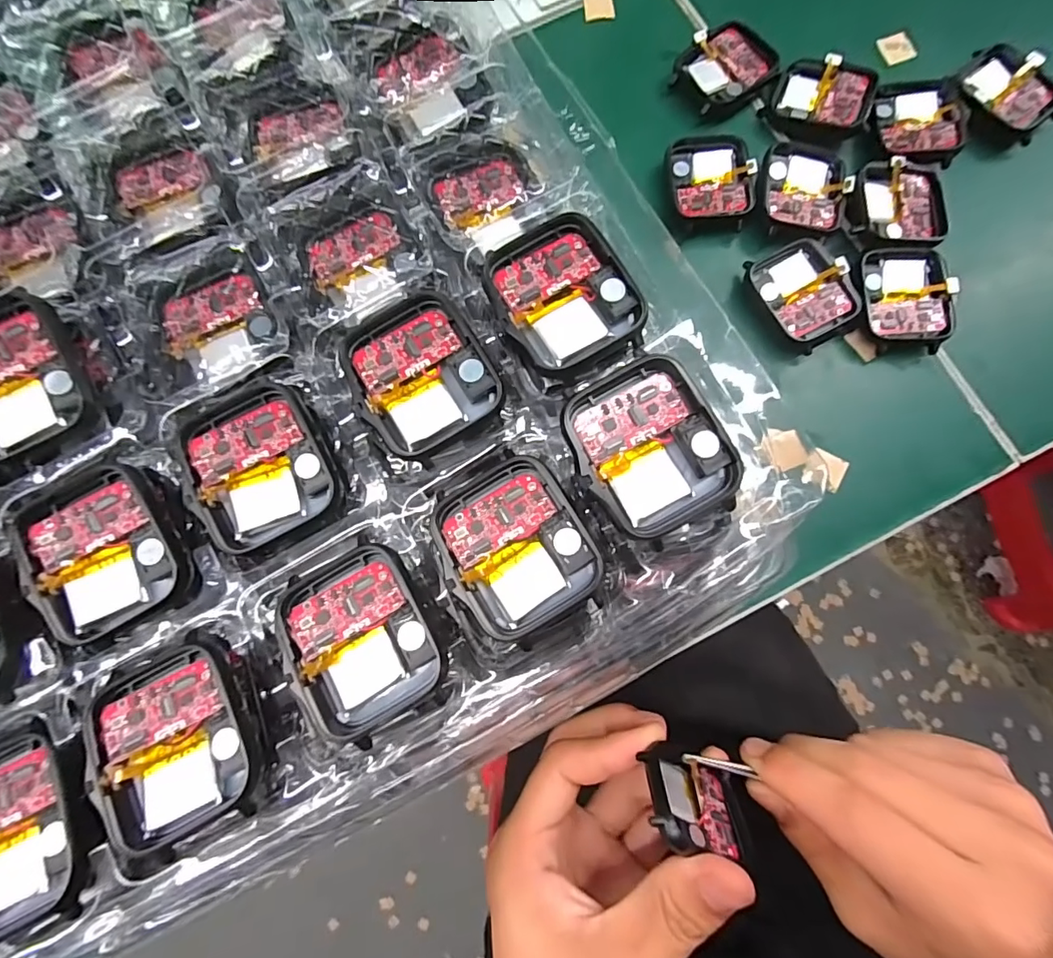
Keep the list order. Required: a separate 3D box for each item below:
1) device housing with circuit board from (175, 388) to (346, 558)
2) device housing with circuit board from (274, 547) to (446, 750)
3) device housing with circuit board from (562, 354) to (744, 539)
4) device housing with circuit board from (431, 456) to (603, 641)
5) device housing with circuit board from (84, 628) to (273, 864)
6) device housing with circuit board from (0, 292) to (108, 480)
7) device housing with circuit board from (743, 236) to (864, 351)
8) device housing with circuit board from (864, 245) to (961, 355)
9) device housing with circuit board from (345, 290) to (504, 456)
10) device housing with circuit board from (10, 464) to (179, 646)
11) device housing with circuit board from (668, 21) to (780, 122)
[{"bbox_3d":[-0.077,-0.004,0.142,0.038,0.005,0.044,-30,79,-6],"label":"device housing with circuit board"},{"bbox_3d":[-0.044,0.043,0.133,0.037,0.008,0.045,-24,78,-5],"label":"device housing with circuit board"},{"bbox_3d":[0.033,-0.008,0.133,0.038,0.008,0.044,-23,78,-5],"label":"device housing with circuit board"},{"bbox_3d":[-0.003,0.019,0.135,0.039,0.007,0.044,-23,78,-5],"label":"device housing with circuit board"},{"bbox_3d":[-0.091,0.068,0.130,0.040,0.006,0.047,-25,78,-5],"label":"device housing with circuit board"},{"bbox_3d":[-0.149,-0.027,0.145,0.038,0.012,0.046,-24,79,-3],"label":"device housing with circuit board"},{"bbox_3d":[0.120,-0.082,0.215,0.037,0.008,0.044,-32,80,-5],"label":"device housing with circuit board"},{"bbox_3d":[0.163,-0.081,0.216,0.036,0.011,0.046,4,79,2],"label":"device housing with circuit board"},{"bbox_3d":[-0.031,-0.031,0.145,0.039,0.006,0.044,-30,79,-6],"label":"device housing with circuit board"},{"bbox_3d":[-0.120,0.019,0.138,0.039,0.004,0.042,-27,78,-6],"label":"device housing with circuit board"},{"bbox_3d":[0.095,-0.198,0.241,0.046,0.011,0.036,-34,80,-5],"label":"device housing with circuit board"}]

